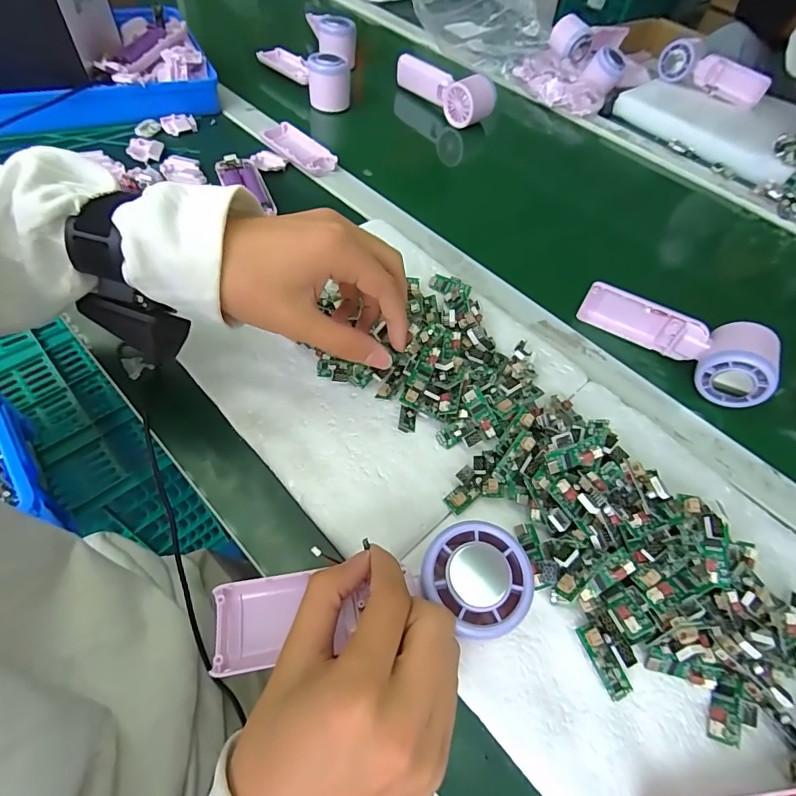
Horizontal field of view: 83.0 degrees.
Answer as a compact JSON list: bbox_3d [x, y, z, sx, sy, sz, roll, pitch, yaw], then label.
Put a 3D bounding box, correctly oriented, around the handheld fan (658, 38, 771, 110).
[{"bbox_3d":[0.505,-0.522,0.721,0.168,0.048,0.047,34,59,16],"label":"handheld fan"}]

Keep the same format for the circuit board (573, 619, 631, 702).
[{"bbox_3d":[0.117,0.150,0.255,0.013,0.006,0.039,-27,71,3],"label":"circuit board"}]

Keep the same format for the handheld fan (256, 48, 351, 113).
[{"bbox_3d":[-0.134,-0.468,0.638,0.043,0.060,0.172,-33,65,-25],"label":"handheld fan"}]

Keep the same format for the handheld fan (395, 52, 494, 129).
[{"bbox_3d":[0.063,-0.450,0.652,0.038,0.058,0.168,-34,66,-25],"label":"handheld fan"}]

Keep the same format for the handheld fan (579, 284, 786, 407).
[{"bbox_3d":[0.244,-0.052,0.398,0.157,0.051,0.058,23,56,9],"label":"handheld fan"}]

